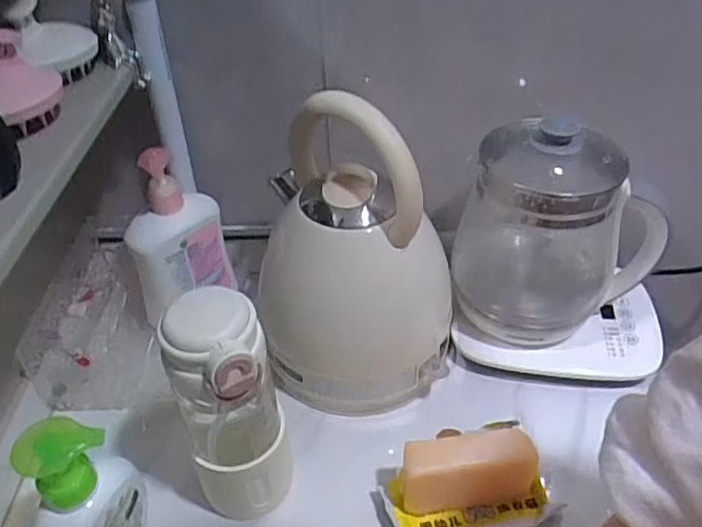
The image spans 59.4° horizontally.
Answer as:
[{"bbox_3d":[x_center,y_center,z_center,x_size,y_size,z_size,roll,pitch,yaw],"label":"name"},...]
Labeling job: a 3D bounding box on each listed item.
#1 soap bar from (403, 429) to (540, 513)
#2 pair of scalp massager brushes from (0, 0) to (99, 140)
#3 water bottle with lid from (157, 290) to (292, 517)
[{"bbox_3d":[0.093,0.167,0.492,0.103,0.062,0.033,-5,41,-4],"label":"soap bar"},{"bbox_3d":[-0.234,-0.151,0.455,0.050,0.063,0.115,-3,41,-1],"label":"pair of scalp massager brushes"},{"bbox_3d":[-0.089,0.111,0.452,0.068,0.199,0.064,-1,41,1],"label":"water bottle with lid"}]

